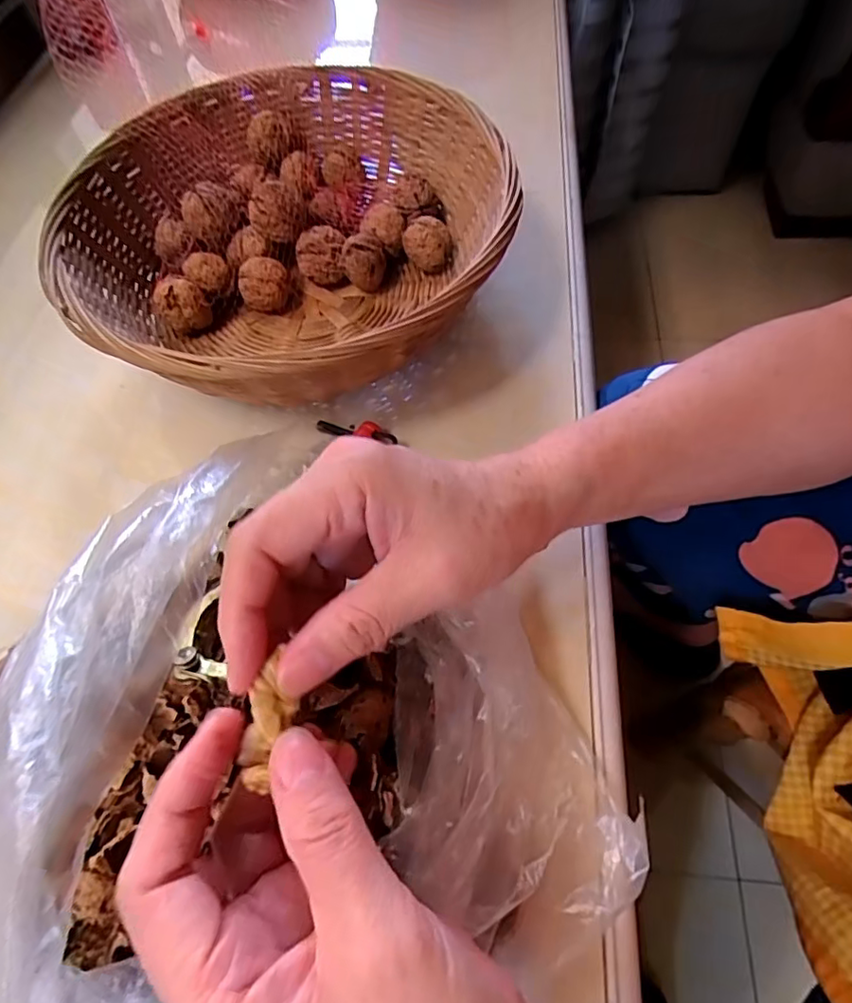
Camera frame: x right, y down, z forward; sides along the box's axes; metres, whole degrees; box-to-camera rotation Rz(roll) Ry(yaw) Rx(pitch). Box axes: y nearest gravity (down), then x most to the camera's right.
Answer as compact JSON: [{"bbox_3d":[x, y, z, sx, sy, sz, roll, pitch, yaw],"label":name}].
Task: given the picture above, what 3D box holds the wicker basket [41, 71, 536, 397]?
[{"bbox_3d":[-0.078,-0.157,0.356,0.254,0.081,0.261,-1,61,2],"label":"wicker basket"}]

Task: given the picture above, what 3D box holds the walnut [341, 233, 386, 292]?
[{"bbox_3d":[-0.040,-0.153,0.366,0.027,0.036,0.026,-10,61,-3],"label":"walnut"}]

